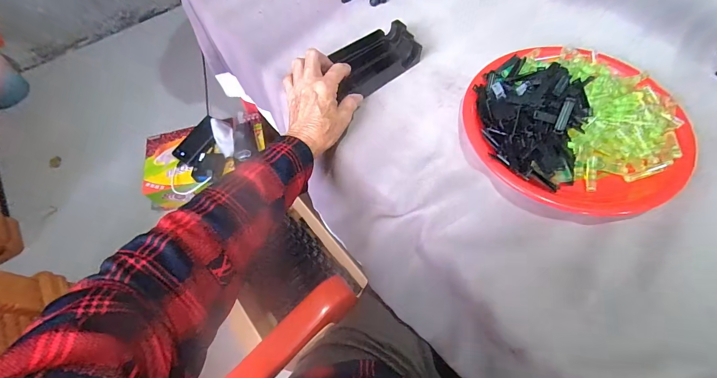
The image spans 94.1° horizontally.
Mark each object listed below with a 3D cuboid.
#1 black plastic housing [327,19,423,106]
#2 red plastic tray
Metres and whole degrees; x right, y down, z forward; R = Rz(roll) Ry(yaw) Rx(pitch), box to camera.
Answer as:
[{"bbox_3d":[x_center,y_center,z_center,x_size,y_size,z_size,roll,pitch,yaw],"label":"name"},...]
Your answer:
[{"bbox_3d":[0.023,-0.195,0.502,0.142,0.026,0.079,-35,64,-14],"label":"black plastic housing"},{"bbox_3d":[0.265,-0.089,0.414,0.247,0.049,0.229,9,62,9],"label":"red plastic tray"}]

